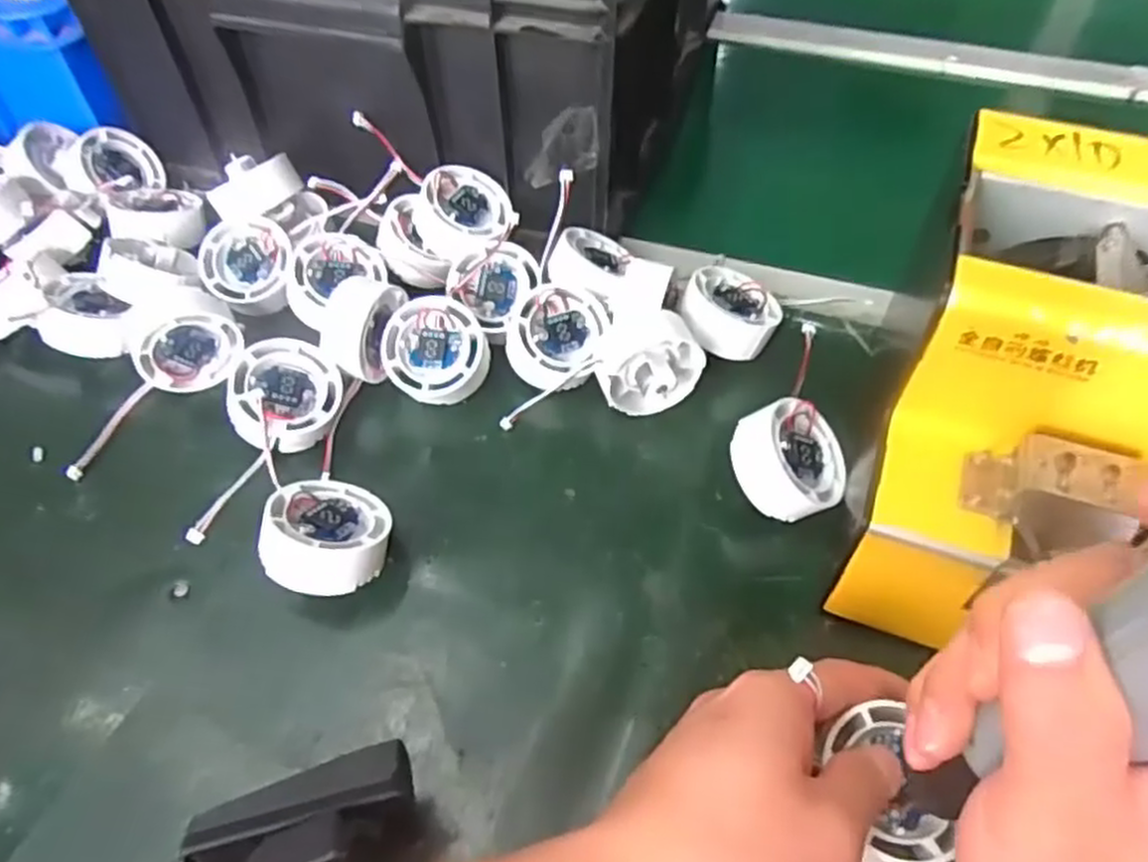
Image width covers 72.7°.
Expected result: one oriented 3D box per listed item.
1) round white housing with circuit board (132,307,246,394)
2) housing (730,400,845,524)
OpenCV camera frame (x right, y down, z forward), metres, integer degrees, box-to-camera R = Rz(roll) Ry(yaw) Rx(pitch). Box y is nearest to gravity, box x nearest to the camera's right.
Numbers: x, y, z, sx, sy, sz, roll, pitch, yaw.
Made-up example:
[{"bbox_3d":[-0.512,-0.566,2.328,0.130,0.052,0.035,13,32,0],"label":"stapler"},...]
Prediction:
[{"bbox_3d":[-0.213,-0.047,0.432,0.054,0.054,0.020,-24,56,-17],"label":"round white housing with circuit board"},{"bbox_3d":[0.102,0.014,0.370,0.052,0.025,0.052,16,61,-32],"label":"housing"}]

